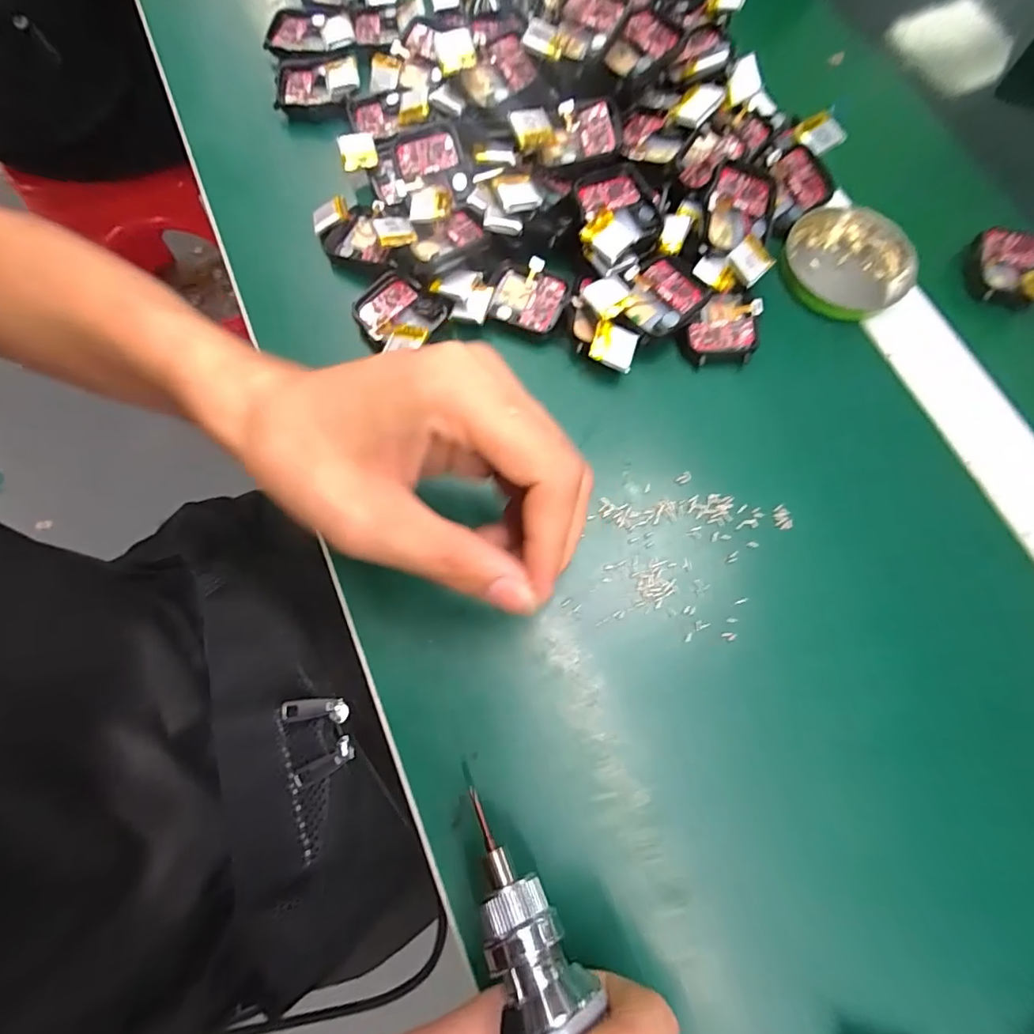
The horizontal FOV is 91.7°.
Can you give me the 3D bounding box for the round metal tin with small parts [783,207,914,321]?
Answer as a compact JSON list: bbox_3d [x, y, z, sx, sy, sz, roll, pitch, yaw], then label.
[{"bbox_3d":[0.177,-0.137,0.274,0.069,0.013,0.064,0,74,0],"label":"round metal tin with small parts"}]

